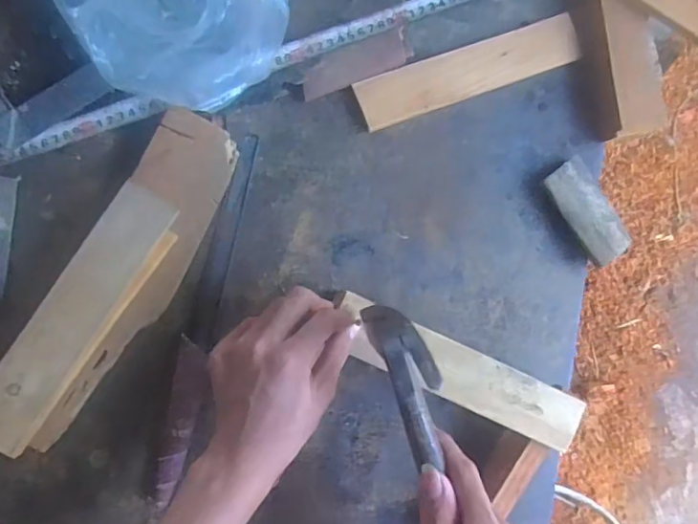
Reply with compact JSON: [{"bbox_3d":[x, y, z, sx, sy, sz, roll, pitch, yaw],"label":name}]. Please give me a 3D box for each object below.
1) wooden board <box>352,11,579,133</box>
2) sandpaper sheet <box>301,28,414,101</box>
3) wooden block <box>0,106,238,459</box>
[{"bbox_3d":[0.116,-0.184,0.518,0.222,0.012,0.047,-21,90,-6],"label":"wooden board"},{"bbox_3d":[0.006,-0.186,0.501,0.105,0.004,0.034,-20,110,-1],"label":"sandpaper sheet"},{"bbox_3d":[-0.193,0.016,0.454,0.083,0.055,0.309,29,86,-4],"label":"wooden block"}]

